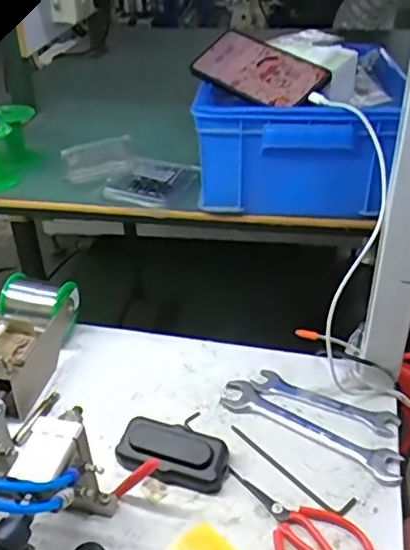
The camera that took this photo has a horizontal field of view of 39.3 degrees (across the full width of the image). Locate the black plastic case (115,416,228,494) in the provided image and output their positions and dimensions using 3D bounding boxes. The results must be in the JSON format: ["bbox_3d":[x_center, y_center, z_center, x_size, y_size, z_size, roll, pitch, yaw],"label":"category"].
[{"bbox_3d":[-0.031,0.174,0.561,0.104,0.032,0.046,10,36,15],"label":"black plastic case"}]

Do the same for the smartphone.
[{"bbox_3d":[0.058,-0.240,0.670,0.169,0.013,0.083,33,77,30],"label":"smartphone"}]

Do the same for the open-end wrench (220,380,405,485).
[{"bbox_3d":[0.106,0.160,0.600,0.198,0.005,0.041,22,41,29],"label":"open-end wrench"}]

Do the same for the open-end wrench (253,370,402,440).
[{"bbox_3d":[0.128,0.137,0.625,0.157,0.008,0.029,17,39,24],"label":"open-end wrench"}]

